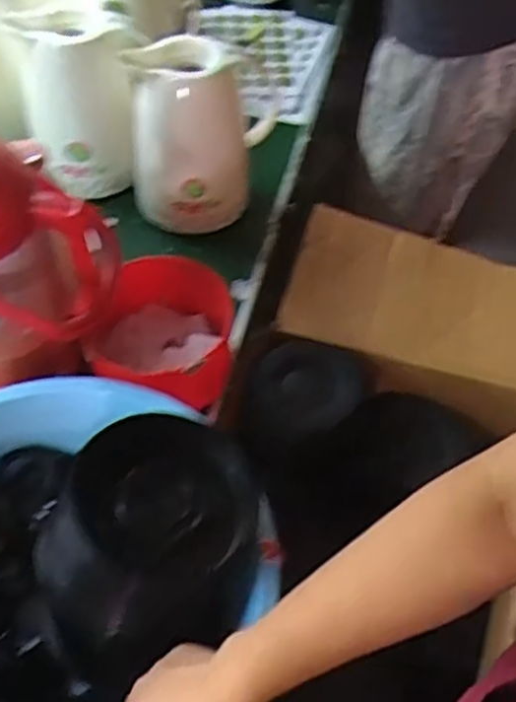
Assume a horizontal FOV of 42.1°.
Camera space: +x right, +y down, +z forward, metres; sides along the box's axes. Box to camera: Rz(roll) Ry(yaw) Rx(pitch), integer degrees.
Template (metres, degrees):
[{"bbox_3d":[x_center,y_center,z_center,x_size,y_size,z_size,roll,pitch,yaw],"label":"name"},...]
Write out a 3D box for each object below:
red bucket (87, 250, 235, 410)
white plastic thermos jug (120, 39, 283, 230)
[{"bbox_3d":[-0.112,-0.016,0.804,0.148,0.127,0.158,1,54,-1],"label":"red bucket"},{"bbox_3d":[-0.093,-0.297,0.948,0.170,0.230,0.146,-7,55,-6],"label":"white plastic thermos jug"}]

